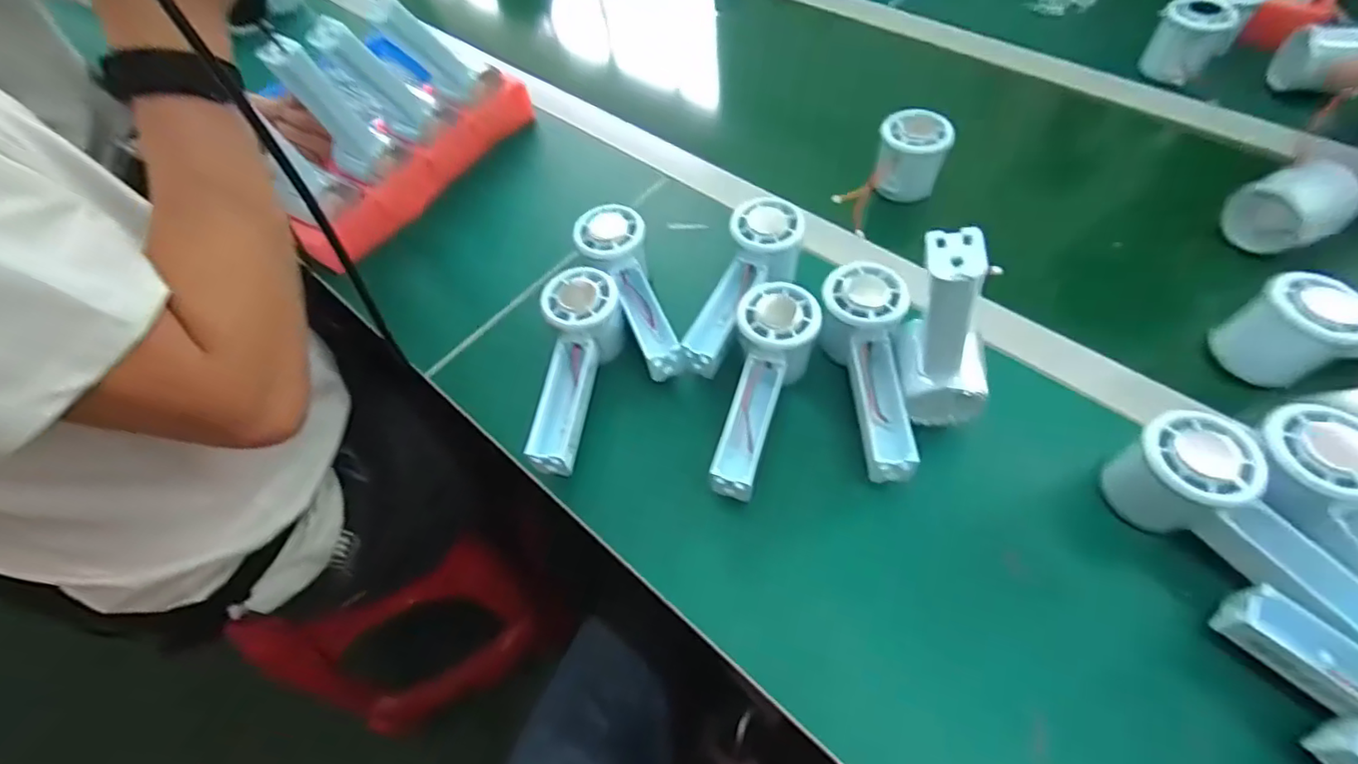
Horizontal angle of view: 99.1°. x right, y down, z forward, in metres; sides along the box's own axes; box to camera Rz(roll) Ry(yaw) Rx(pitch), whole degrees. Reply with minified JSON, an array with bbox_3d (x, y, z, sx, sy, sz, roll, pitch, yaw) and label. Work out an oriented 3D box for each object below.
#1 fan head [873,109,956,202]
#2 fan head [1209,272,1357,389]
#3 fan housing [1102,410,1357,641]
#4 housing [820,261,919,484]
[{"bbox_3d":[0.207,-0.203,0.518,0.057,0.058,0.057,9,57,12],"label":"fan head"},{"bbox_3d":[0.443,-0.036,0.387,0.124,0.061,0.051,-6,55,1],"label":"fan head"},{"bbox_3d":[0.323,0.085,0.319,0.056,0.055,0.154,-36,60,-18],"label":"fan housing"},{"bbox_3d":[0.132,-0.010,0.403,0.054,0.048,0.156,-3,71,3],"label":"housing"}]

